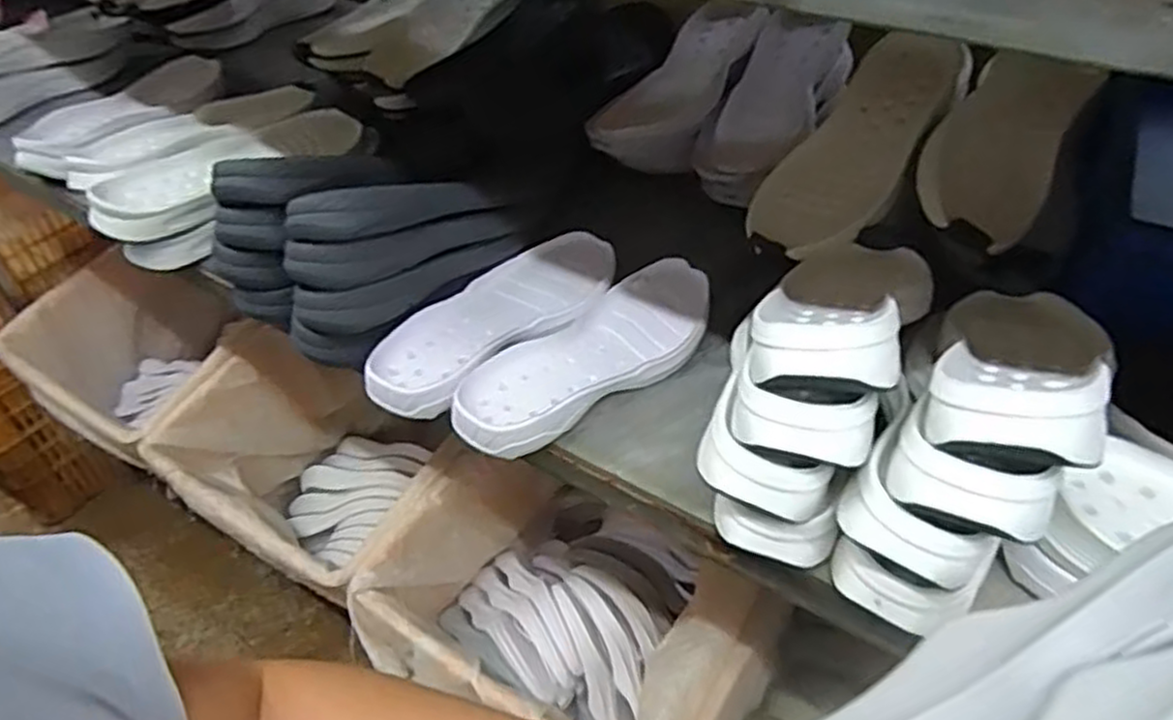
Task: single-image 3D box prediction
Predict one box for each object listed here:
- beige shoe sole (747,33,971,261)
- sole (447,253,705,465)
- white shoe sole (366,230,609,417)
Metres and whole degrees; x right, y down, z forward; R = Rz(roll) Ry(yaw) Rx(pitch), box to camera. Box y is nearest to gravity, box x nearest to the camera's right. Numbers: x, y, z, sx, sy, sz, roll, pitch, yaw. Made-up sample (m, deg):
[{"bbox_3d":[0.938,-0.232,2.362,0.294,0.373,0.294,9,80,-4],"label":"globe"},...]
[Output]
[{"bbox_3d":[0.237,-0.188,0.665,0.095,0.029,0.240,34,80,32],"label":"beige shoe sole"},{"bbox_3d":[0.005,-0.005,0.635,0.256,0.029,0.094,-33,51,-29],"label":"sole"},{"bbox_3d":[-0.080,-0.041,0.678,0.265,0.026,0.107,-35,52,-30],"label":"white shoe sole"}]

